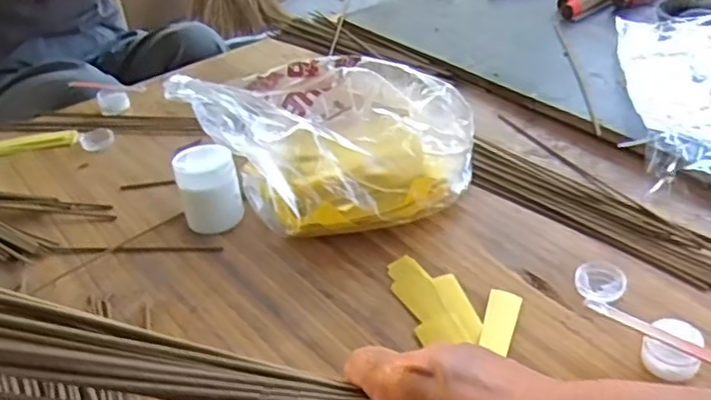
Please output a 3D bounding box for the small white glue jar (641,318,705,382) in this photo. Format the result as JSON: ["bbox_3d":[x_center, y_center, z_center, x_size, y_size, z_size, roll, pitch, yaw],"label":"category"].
[{"bbox_3d":[0.216,0.103,0.448,0.035,0.029,0.032,9,39,21],"label":"small white glue jar"}]

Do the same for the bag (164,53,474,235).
[{"bbox_3d":[-0.024,-0.069,0.634,0.255,0.107,0.195,25,47,36],"label":"bag"}]

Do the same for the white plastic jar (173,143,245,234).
[{"bbox_3d":[-0.137,-0.011,0.615,0.055,0.066,0.054,-12,36,-7],"label":"white plastic jar"}]

